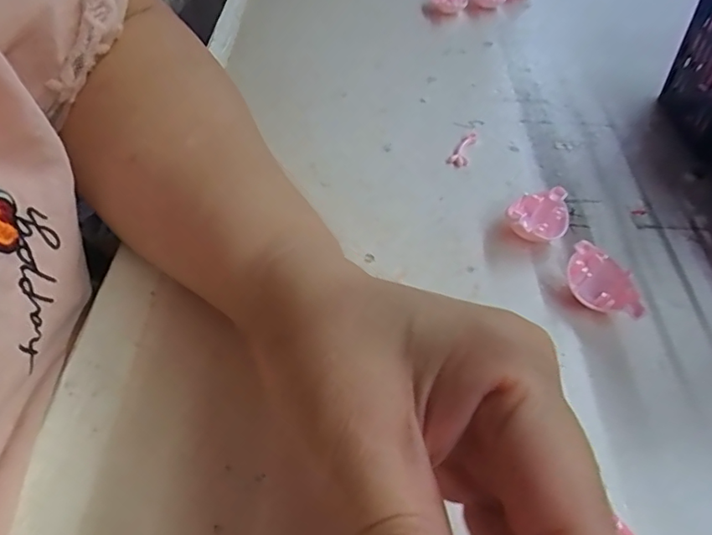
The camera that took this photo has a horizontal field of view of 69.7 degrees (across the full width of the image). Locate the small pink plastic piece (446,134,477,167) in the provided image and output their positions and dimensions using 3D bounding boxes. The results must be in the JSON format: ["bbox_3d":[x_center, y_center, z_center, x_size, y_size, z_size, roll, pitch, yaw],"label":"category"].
[{"bbox_3d":[0.063,-0.070,0.303,0.012,0.006,0.028,19,52,12],"label":"small pink plastic piece"}]

